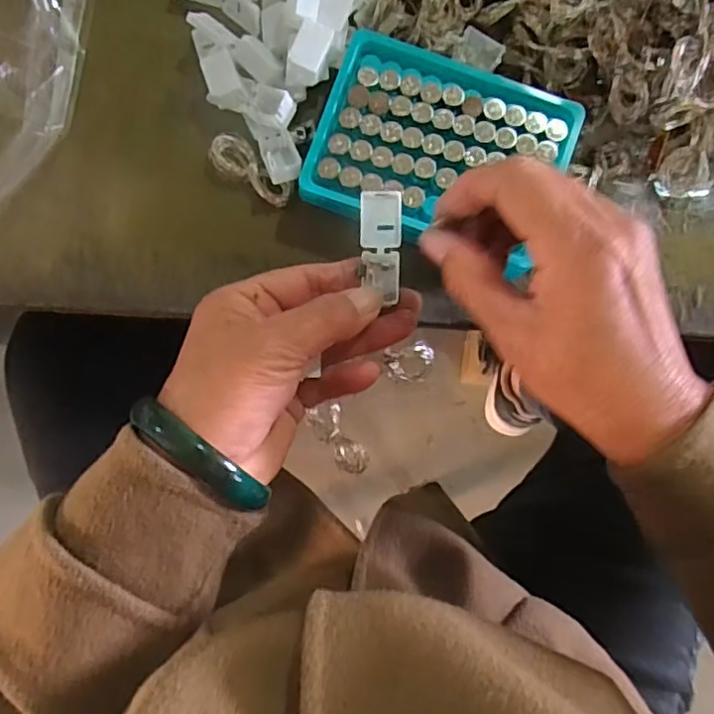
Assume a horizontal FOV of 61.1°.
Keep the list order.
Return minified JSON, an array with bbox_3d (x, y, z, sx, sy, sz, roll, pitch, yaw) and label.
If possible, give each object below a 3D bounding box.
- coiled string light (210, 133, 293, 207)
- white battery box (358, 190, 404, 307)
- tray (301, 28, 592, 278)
[{"bbox_3d":[-0.058,-0.105,0.336,0.050,0.006,0.020,34,86,1],"label":"coiled string light"},{"bbox_3d":[0.012,-0.053,0.288,0.020,0.012,0.053,-4,89,-5],"label":"white battery box"},{"bbox_3d":[0.043,-0.109,0.316,0.125,0.013,0.099,21,86,0],"label":"tray"}]

